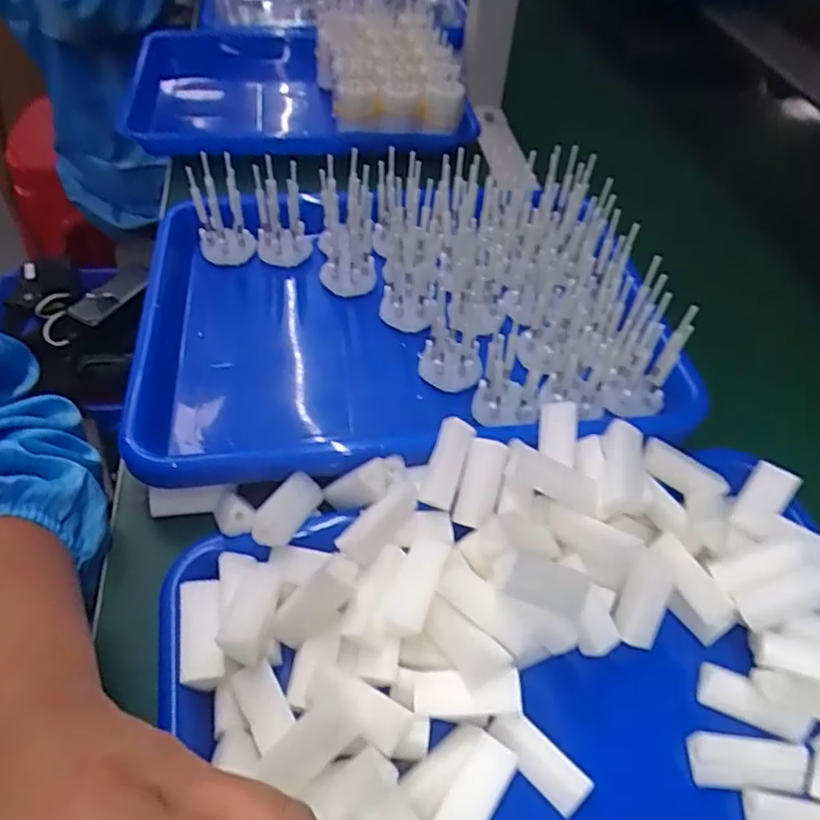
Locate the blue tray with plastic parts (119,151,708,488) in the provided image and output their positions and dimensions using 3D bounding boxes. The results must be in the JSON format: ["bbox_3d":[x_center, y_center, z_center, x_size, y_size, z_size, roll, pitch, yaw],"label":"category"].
[{"bbox_3d":[-0.008,-0.073,0.411,0.325,0.079,0.247,-7,51,-10],"label":"blue tray with plastic parts"}]

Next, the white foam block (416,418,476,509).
[{"bbox_3d":[0.020,0.028,0.334,0.019,0.012,0.047,17,88,11],"label":"white foam block"}]

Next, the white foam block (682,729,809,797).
[{"bbox_3d":[0.146,0.154,0.275,0.048,0.013,0.020,7,50,2],"label":"white foam block"}]

